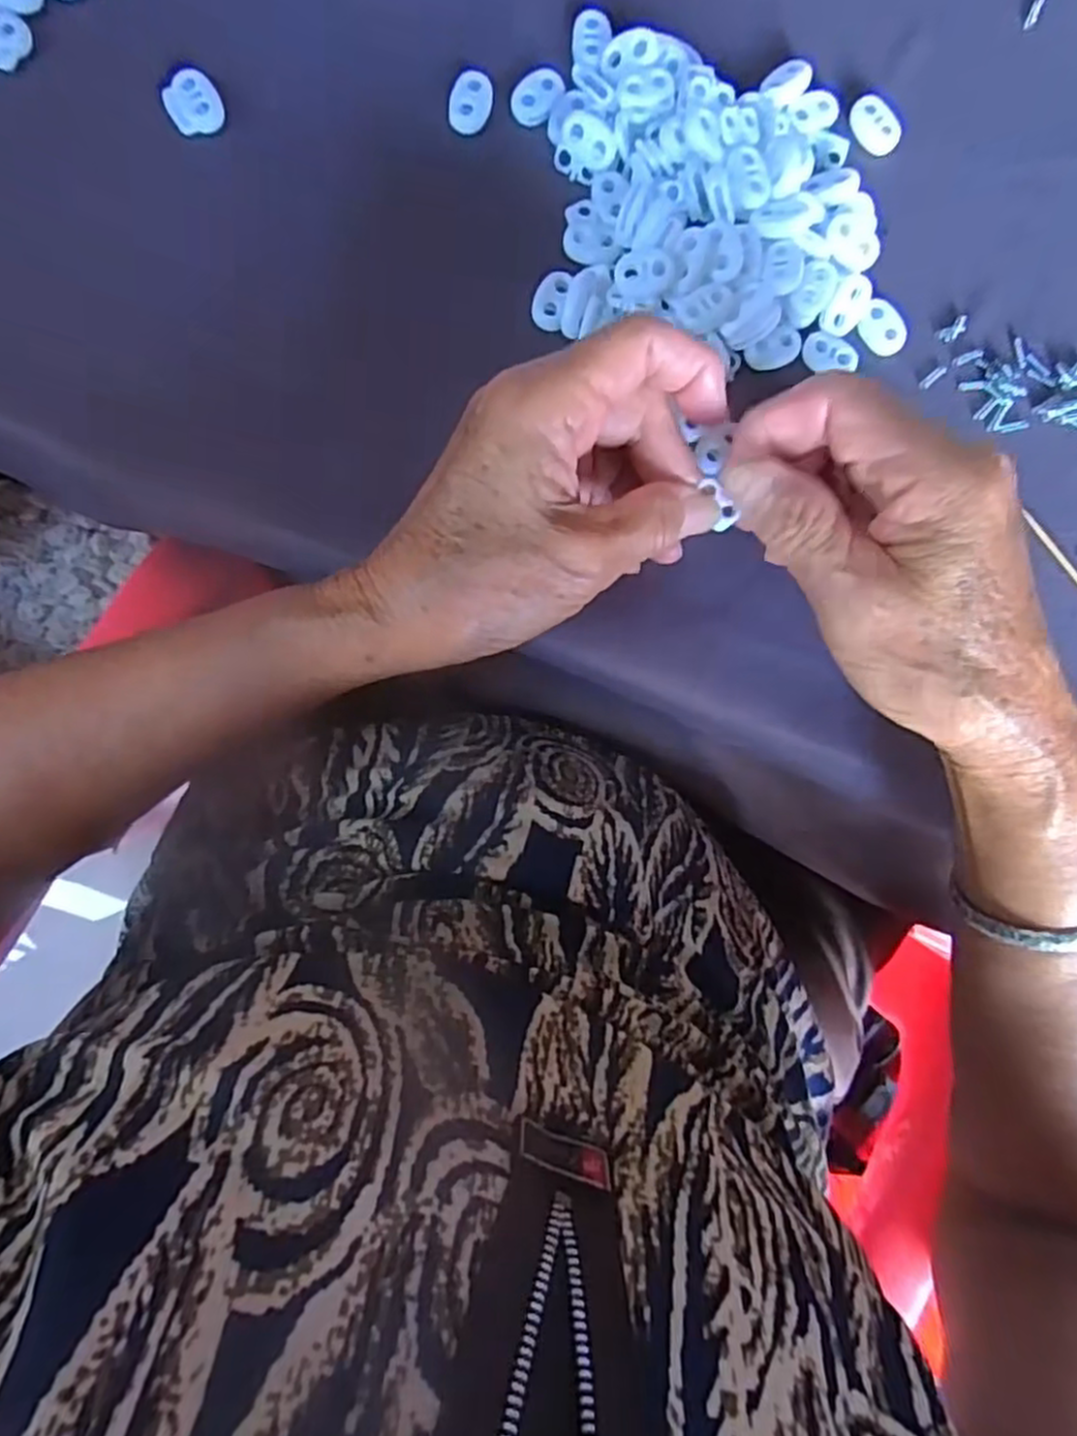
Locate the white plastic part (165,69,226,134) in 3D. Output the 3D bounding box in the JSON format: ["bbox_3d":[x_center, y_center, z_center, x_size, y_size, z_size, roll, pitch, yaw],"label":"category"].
[{"bbox_3d":[-0.130,-0.232,0.277,0.020,0.005,0.021,0,90,-3],"label":"white plastic part"}]

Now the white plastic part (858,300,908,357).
[{"bbox_3d":[0.137,-0.155,0.293,0.015,0.007,0.021,-40,92,-2],"label":"white plastic part"}]

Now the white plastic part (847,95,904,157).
[{"bbox_3d":[0.134,-0.237,0.293,0.023,0.008,0.014,44,88,-2],"label":"white plastic part"}]

